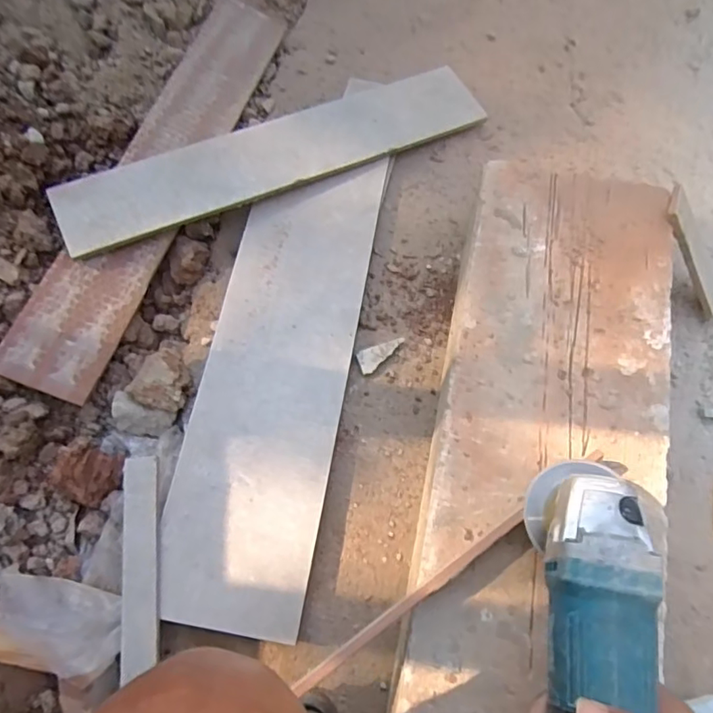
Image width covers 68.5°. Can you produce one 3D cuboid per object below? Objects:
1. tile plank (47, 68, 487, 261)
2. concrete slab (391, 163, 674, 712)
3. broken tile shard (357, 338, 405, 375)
[{"bbox_3d":[-0.092,-0.254,0.653,0.532,0.019,0.100,-24,79,-14],"label":"tile plank"},{"bbox_3d":[0.173,0.078,0.467,0.200,0.028,0.580,10,70,7],"label":"concrete slab"},{"bbox_3d":[0.030,0.000,0.600,0.056,0.012,0.026,-17,70,-7],"label":"broken tile shard"}]

